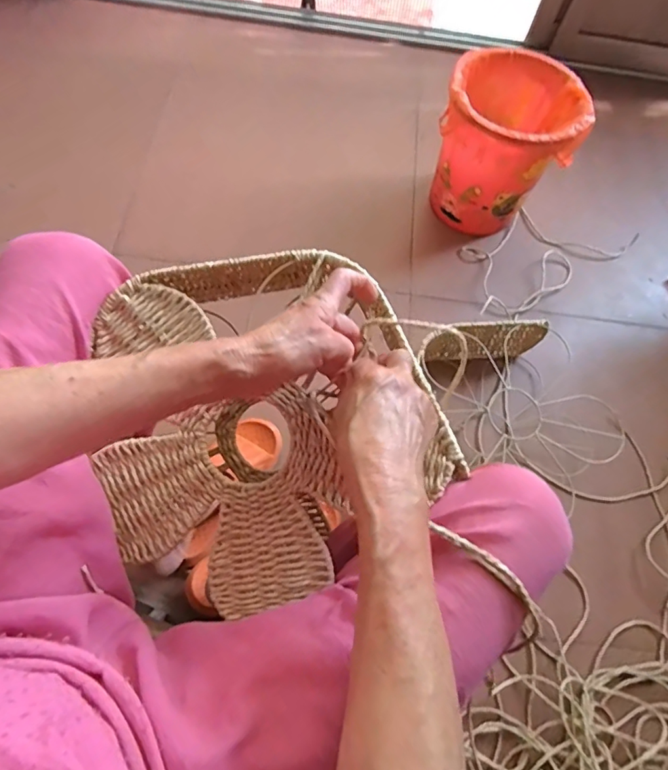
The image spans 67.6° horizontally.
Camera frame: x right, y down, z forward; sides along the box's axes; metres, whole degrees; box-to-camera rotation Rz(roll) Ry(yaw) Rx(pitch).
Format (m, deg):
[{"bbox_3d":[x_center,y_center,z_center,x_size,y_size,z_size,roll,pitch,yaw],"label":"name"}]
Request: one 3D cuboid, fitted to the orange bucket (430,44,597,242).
[{"bbox_3d":[0.325,-0.467,0.993,0.233,0.267,0.228,2,66,-5],"label":"orange bucket"}]

